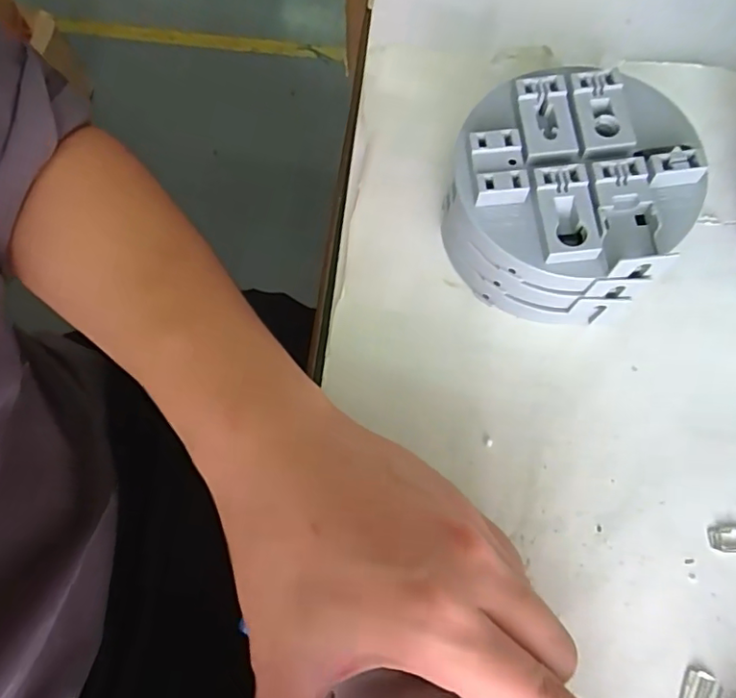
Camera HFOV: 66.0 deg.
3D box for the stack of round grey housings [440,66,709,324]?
[{"bbox_3d":[0.088,-0.068,0.254,0.100,0.056,0.097,20,72,5],"label":"stack of round grey housings"}]

